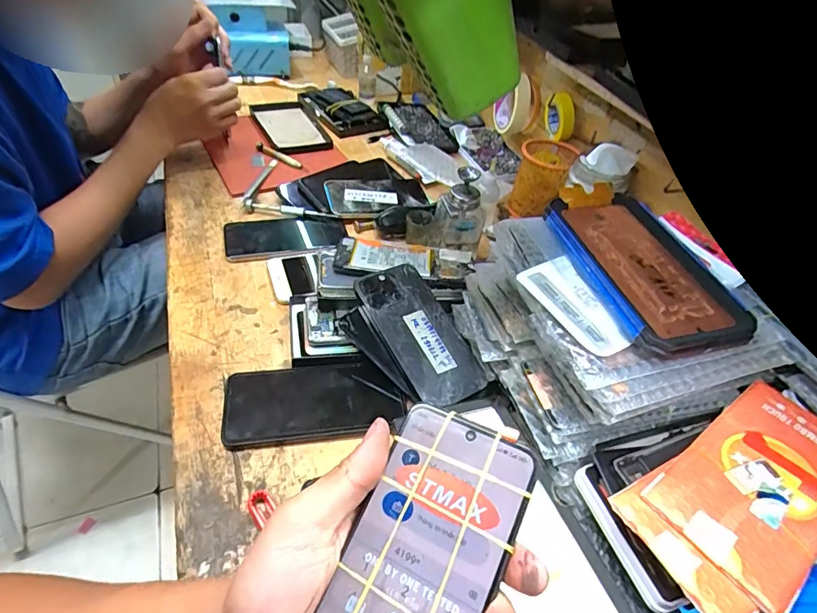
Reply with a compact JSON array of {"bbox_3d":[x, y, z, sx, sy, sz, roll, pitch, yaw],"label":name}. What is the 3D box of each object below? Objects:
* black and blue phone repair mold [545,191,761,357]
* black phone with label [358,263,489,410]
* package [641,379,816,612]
[{"bbox_3d":[0.196,-0.033,0.375,0.094,0.014,0.168,-5,46,-14],"label":"black and blue phone repair mold"},{"bbox_3d":[0.012,0.026,0.458,0.076,0.013,0.153,-25,72,-25],"label":"black phone with label"},{"bbox_3d":[0.246,0.118,0.315,0.165,0.007,0.087,-25,49,-26],"label":"package"}]

